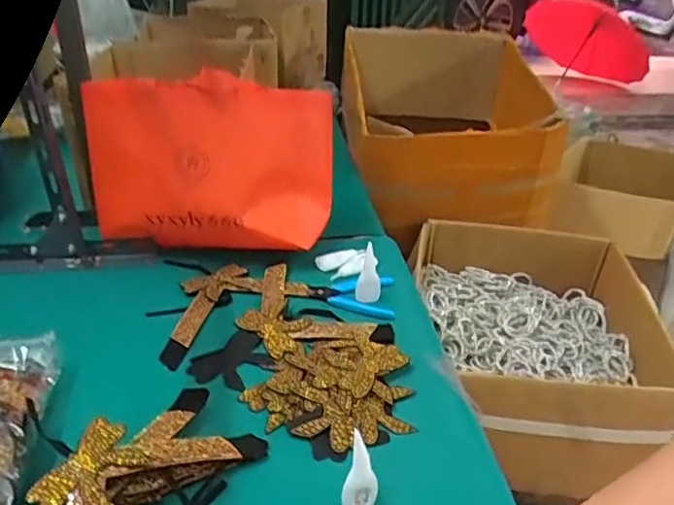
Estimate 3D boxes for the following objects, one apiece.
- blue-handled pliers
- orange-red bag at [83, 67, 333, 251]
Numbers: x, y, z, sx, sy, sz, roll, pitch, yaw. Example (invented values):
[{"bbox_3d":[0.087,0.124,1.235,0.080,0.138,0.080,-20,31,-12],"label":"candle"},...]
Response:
[{"bbox_3d":[0.023,0.055,0.809,0.120,0.014,0.084,8,32,9],"label":"blue-handled pliers"},{"bbox_3d":[-0.168,-0.123,0.803,0.328,0.211,0.094,1,32,-3],"label":"orange-red bag"}]

